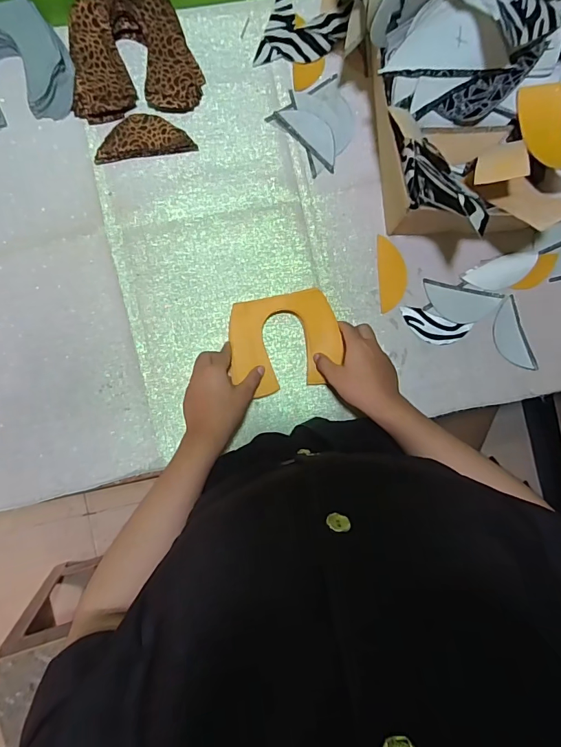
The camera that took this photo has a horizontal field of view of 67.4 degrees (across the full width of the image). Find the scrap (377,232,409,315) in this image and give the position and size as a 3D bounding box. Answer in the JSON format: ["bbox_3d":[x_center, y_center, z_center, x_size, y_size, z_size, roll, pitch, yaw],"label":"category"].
[{"bbox_3d":[0.156,-0.138,0.585,0.040,0.004,0.102,-4,91,-3],"label":"scrap"}]

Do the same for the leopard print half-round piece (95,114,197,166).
[{"bbox_3d":[-0.180,-0.312,0.553,0.126,0.017,0.048,-11,91,-3],"label":"leopard print half-round piece"}]

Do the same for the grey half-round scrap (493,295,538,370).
[{"bbox_3d":[0.325,-0.053,0.595,0.043,0.006,0.105,-19,91,3],"label":"grey half-round scrap"}]

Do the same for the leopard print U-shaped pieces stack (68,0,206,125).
[{"bbox_3d":[-0.191,-0.407,0.539,0.165,0.043,0.138,-11,91,-3],"label":"leopard print U-shaped pieces stack"}]

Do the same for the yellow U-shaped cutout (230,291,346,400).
[{"bbox_3d":[0.005,-0.041,0.552,0.142,0.013,0.122,-11,94,-2],"label":"yellow U-shaped cutout"}]

